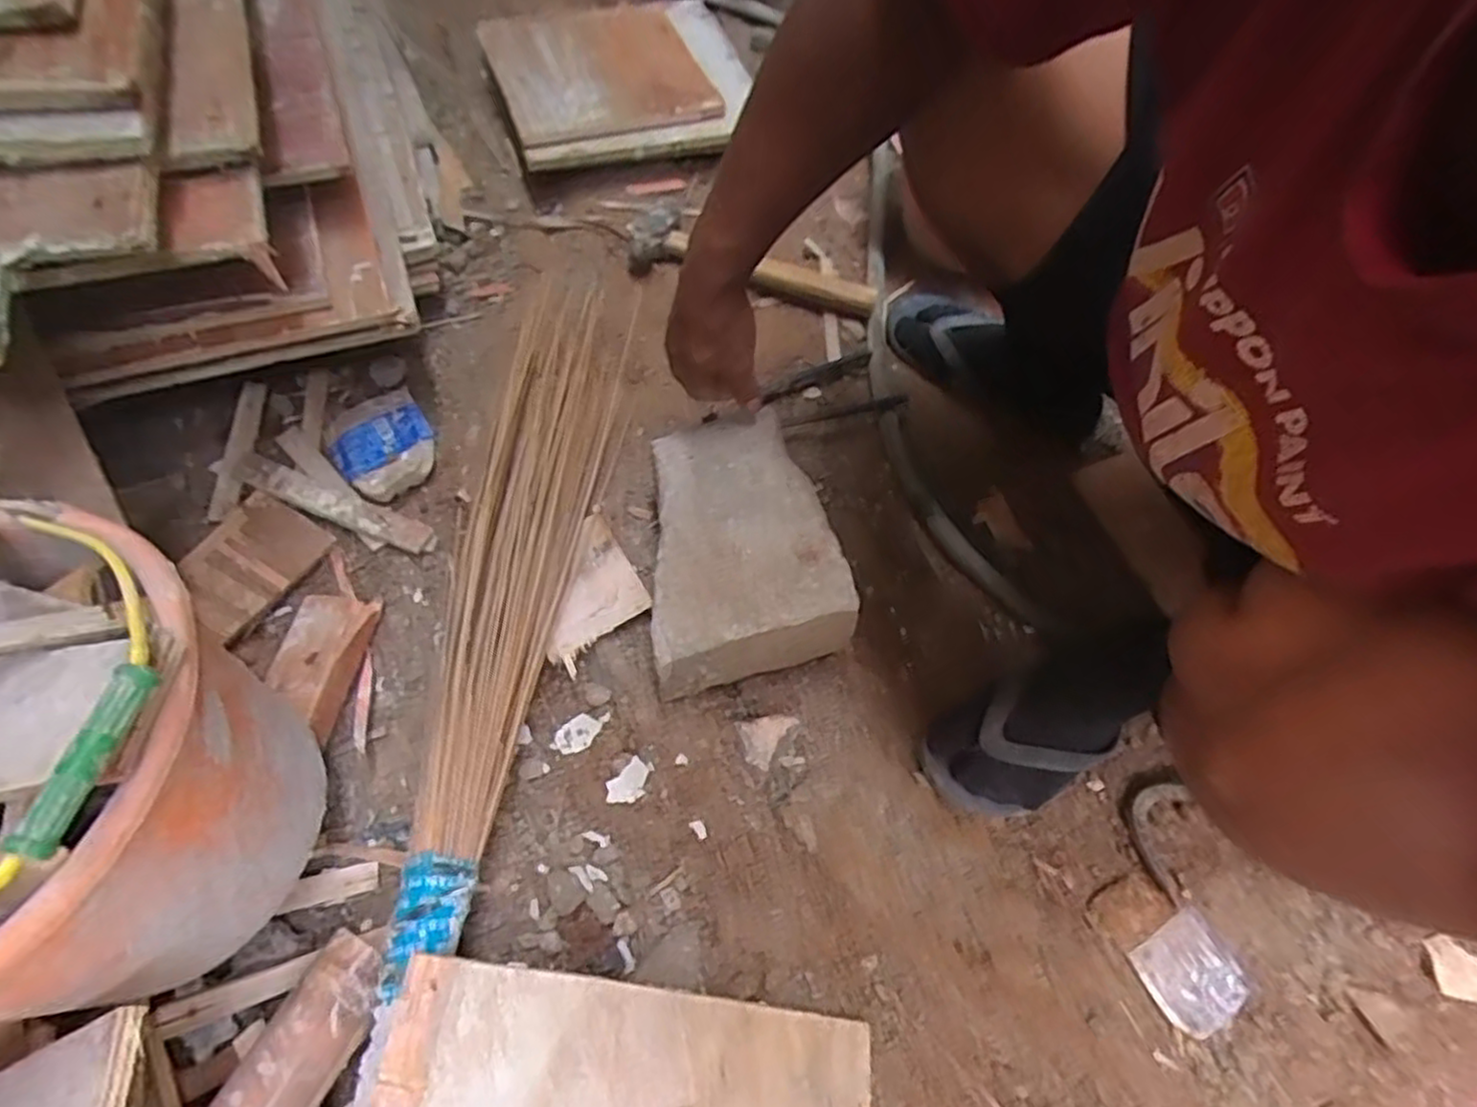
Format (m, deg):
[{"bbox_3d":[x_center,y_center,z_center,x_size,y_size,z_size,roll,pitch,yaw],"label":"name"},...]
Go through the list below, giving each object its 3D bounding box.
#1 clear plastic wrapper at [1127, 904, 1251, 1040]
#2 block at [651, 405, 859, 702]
[{"bbox_3d":[0.353,0.326,0.569,0.071,0.012,0.072,-28,71,-14],"label":"clear plastic wrapper"},{"bbox_3d":[-0.013,0.002,0.638,0.159,0.121,0.201,-16,68,-10],"label":"block"}]

